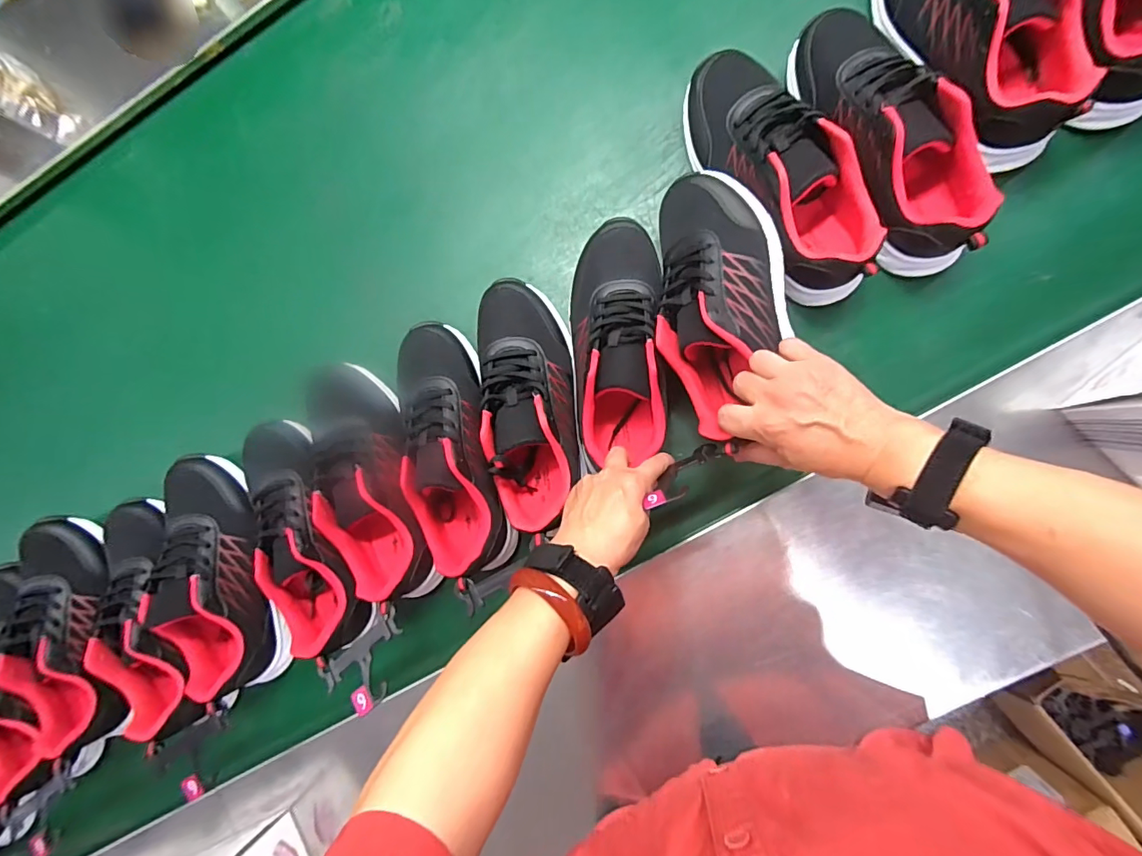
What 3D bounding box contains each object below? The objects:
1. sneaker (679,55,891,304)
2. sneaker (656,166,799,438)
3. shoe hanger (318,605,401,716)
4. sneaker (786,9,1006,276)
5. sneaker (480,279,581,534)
[{"bbox_3d":[0.200,-0.245,0.465,0.095,0.082,0.258,-35,79,8],"label":"sneaker"},{"bbox_3d":[0.135,-0.114,0.436,0.107,0.082,0.239,-1,84,8],"label":"sneaker"},{"bbox_3d":[-0.195,0.231,0.465,0.099,0.014,0.065,-41,65,4],"label":"shoe hanger"},{"bbox_3d":[0.298,-0.273,0.455,0.102,0.094,0.260,-18,82,11],"label":"sneaker"},{"bbox_3d":[-0.039,-0.027,0.494,0.087,0.083,0.253,-11,83,12],"label":"sneaker"}]

